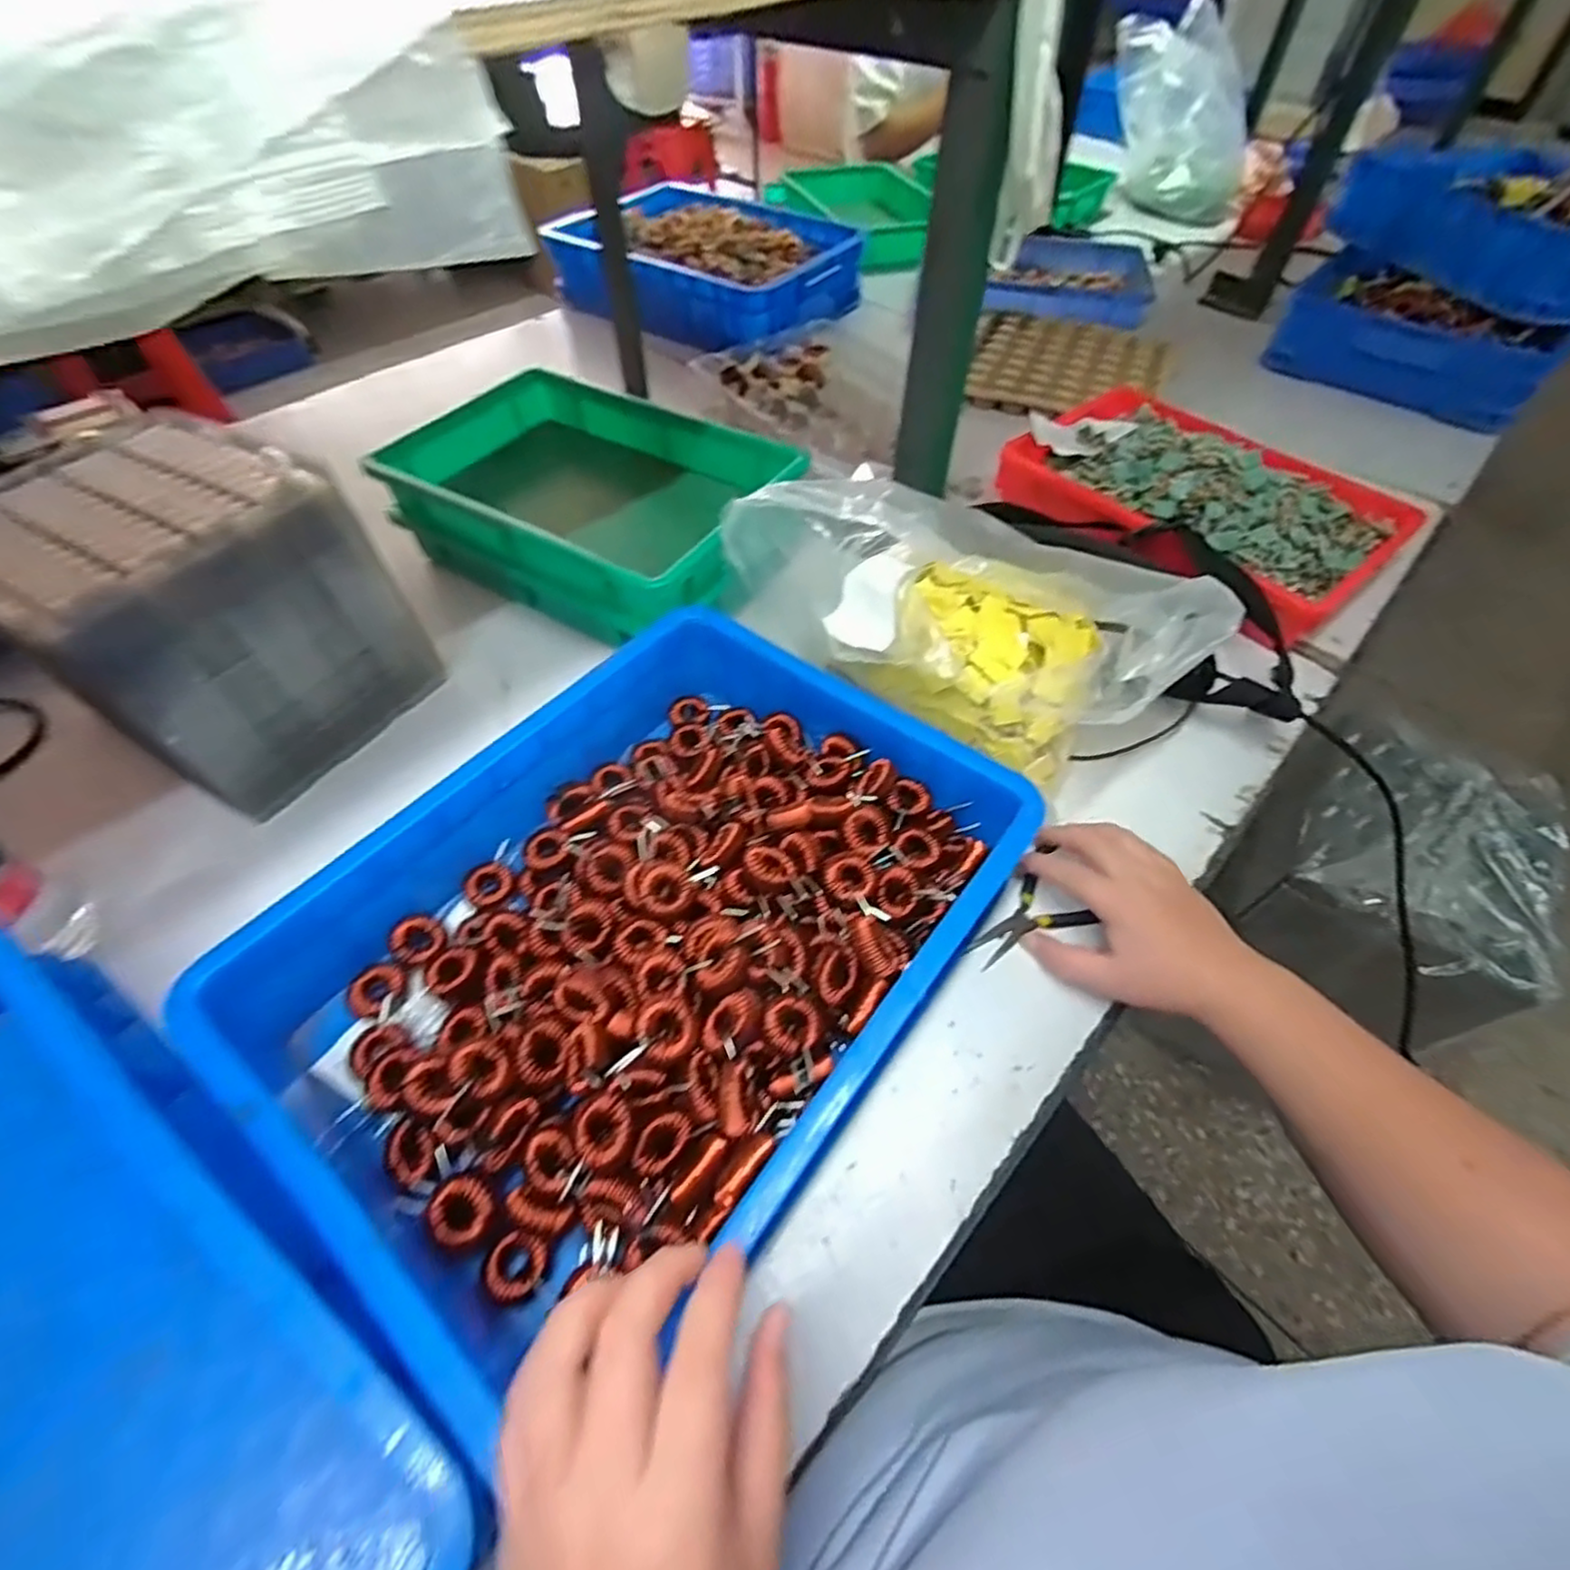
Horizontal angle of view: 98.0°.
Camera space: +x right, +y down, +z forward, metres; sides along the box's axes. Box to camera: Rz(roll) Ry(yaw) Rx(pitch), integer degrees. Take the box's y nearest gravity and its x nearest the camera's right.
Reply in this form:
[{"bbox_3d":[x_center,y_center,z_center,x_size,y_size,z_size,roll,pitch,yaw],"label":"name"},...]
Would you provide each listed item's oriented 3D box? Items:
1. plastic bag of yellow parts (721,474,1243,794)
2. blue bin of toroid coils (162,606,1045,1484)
[{"bbox_3d":[0.136,-0.147,0.561,0.237,0.120,0.339,-34,62,-20],"label":"plastic bag of yellow parts"},{"bbox_3d":[-0.090,0.082,0.445,0.302,0.087,0.423,35,61,18],"label":"blue bin of toroid coils"}]

